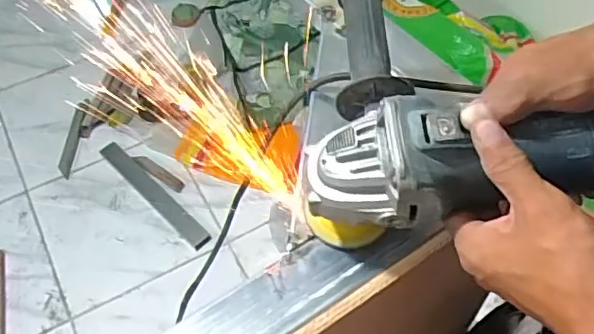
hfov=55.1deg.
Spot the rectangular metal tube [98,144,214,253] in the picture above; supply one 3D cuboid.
[{"bbox_3d":[-0.355,0.068,1.405,0.049,0.028,0.383,-39,65,-24],"label":"rectangular metal tube"}]

